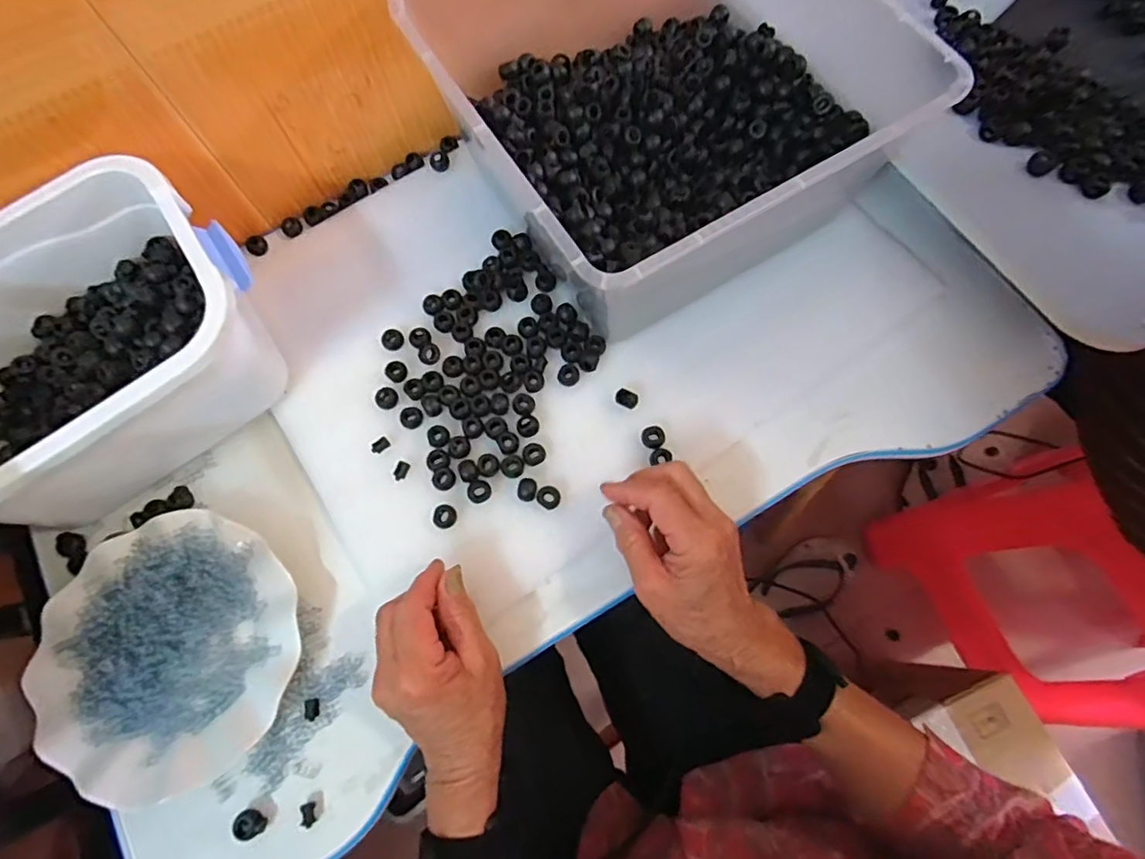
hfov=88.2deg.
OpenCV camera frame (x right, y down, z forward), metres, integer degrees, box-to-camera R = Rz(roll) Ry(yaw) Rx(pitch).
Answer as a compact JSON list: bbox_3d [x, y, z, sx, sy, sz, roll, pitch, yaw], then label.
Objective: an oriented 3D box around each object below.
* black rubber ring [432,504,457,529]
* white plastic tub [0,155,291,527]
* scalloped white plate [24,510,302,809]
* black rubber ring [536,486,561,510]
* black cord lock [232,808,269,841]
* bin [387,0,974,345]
[{"bbox_3d":[-0.095,0.065,0.441,0.018,0.006,0.017,0,76,-2],"label":"black rubber ring"},{"bbox_3d":[-0.348,-0.048,0.426,0.250,0.111,0.188,-34,74,-8],"label":"white plastic tub"},{"bbox_3d":[-0.285,0.153,0.416,0.177,0.013,0.174,0,76,-2],"label":"scalloped white plate"},{"bbox_3d":[-0.018,0.051,0.445,0.018,0.007,0.016,24,76,4],"label":"black rubber ring"},{"bbox_3d":[-0.212,0.260,0.389,0.018,0.013,0.014,43,79,9],"label":"black cord lock"},{"bbox_3d":[0.062,-0.252,0.456,0.288,0.142,0.290,-31,74,-8],"label":"bin"}]

